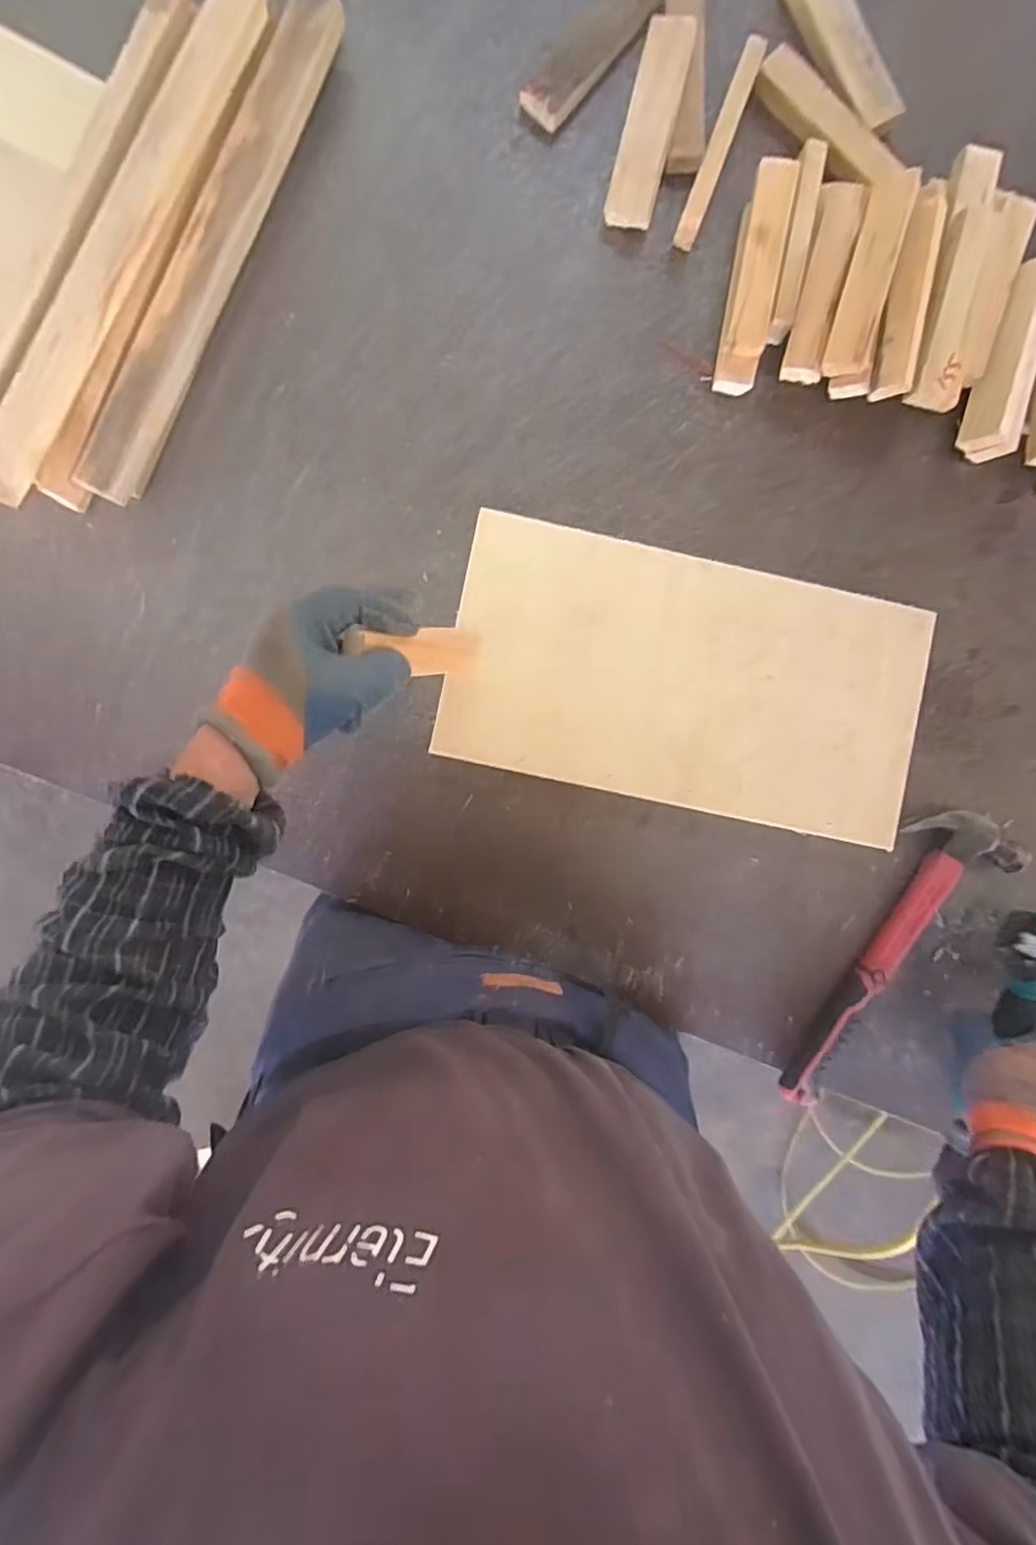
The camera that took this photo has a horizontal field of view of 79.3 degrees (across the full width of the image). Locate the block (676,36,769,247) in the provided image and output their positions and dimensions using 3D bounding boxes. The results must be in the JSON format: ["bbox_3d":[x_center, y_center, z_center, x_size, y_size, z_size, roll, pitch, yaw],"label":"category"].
[{"bbox_3d":[0.175,-0.544,0.542,0.017,0.025,0.161,20,93,-3],"label":"block"}]

